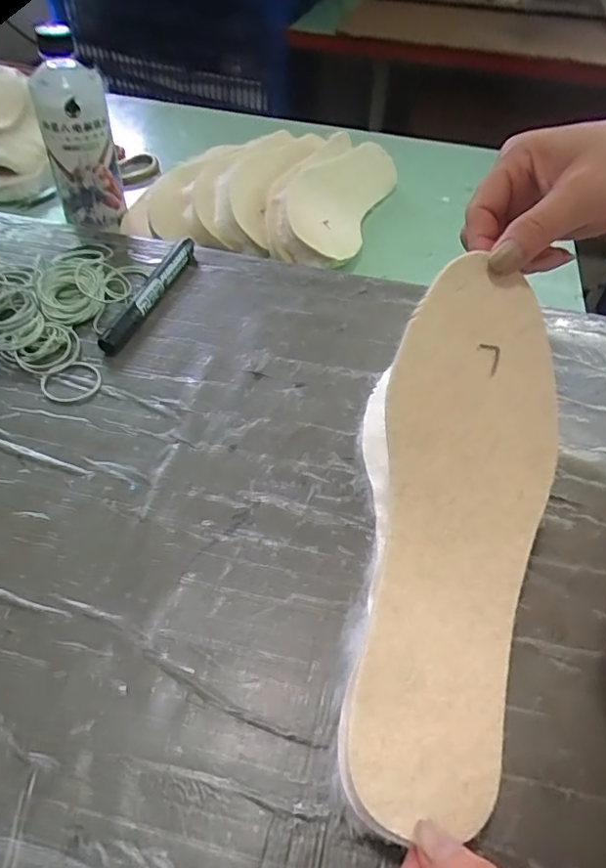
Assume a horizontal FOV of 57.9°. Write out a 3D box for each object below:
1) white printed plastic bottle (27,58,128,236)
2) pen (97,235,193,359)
[{"bbox_3d":[-0.224,-0.288,0.561,0.066,0.140,0.052,-11,52,-11],"label":"white printed plastic bottle"},{"bbox_3d":[-0.127,-0.118,0.457,0.018,0.020,0.139,19,52,13],"label":"pen"}]

